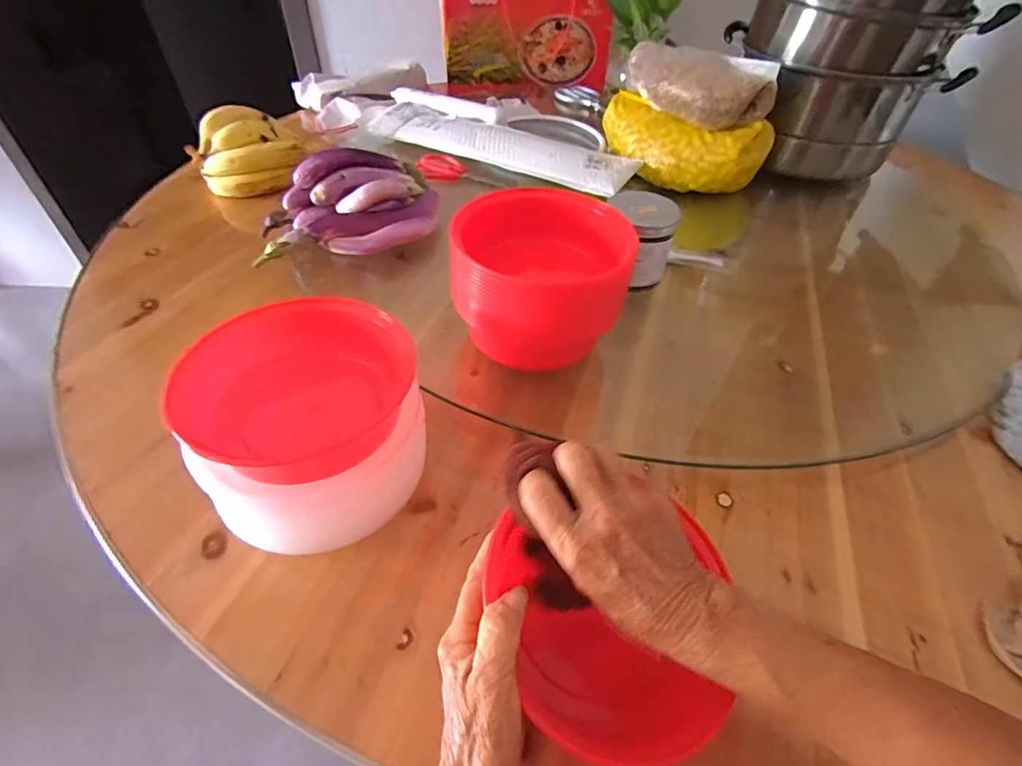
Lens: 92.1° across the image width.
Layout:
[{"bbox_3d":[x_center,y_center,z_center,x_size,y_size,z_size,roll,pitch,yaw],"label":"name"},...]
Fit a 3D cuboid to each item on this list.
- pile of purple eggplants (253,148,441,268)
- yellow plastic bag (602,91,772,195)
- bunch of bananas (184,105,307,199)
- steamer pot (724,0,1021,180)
[{"bbox_3d":[-0.217,-0.244,0.643,0.240,0.082,0.168,-18,50,-19],"label":"pile of purple eggplants"},{"bbox_3d":[0.259,-0.378,0.776,0.264,0.087,0.117,24,50,20],"label":"yellow plastic bag"},{"bbox_3d":[-0.426,-0.377,0.800,0.169,0.084,0.137,-19,50,-19],"label":"bunch of bananas"},{"bbox_3d":[0.525,-0.541,0.802,0.286,0.314,0.260,4,46,1],"label":"steamer pot"}]

